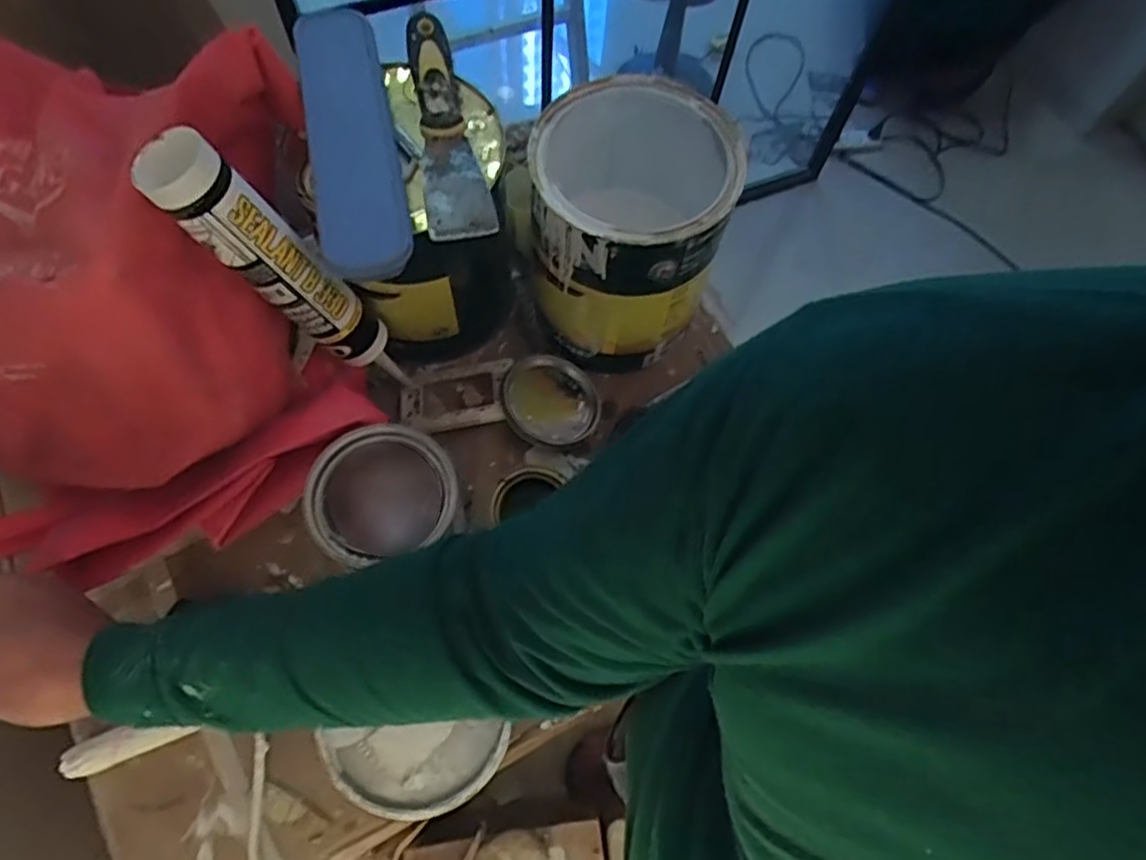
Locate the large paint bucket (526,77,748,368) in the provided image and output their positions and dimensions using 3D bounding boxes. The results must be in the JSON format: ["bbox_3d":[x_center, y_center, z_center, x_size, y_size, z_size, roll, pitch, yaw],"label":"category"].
[{"bbox_3d":[0.045,-0.174,0.608,0.155,0.205,0.169,1,68,-3],"label":"large paint bucket"}]

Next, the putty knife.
[{"bbox_3d":[-0.093,-0.222,0.509,0.055,0.036,0.181,-9,68,-7],"label":"putty knife"}]

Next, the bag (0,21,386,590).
[{"bbox_3d":[-0.313,-0.082,0.481,0.334,0.197,0.335,8,68,0],"label":"bag"}]

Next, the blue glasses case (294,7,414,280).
[{"bbox_3d":[-0.151,-0.198,0.478,0.058,0.032,0.191,-9,83,-7],"label":"blue glasses case"}]

